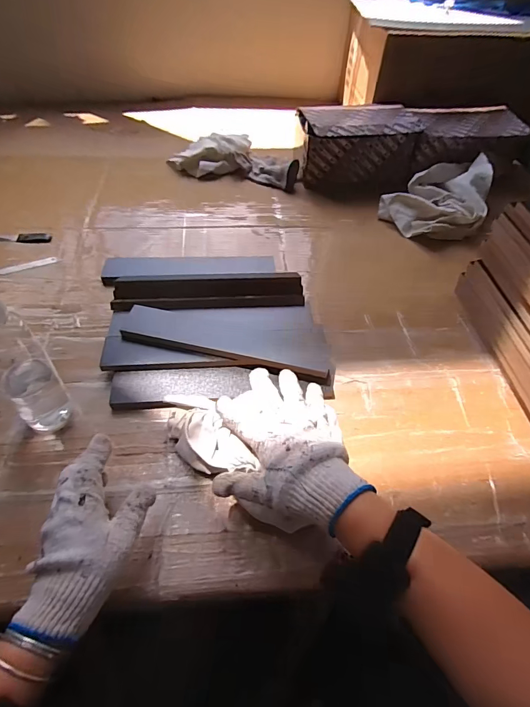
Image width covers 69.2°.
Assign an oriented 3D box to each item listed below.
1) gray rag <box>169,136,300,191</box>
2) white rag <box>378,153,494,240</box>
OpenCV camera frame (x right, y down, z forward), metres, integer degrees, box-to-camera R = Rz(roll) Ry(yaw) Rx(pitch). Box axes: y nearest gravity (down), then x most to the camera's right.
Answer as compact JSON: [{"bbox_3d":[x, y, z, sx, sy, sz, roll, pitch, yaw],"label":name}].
[{"bbox_3d":[-0.064,-0.442,0.864,0.300,0.053,0.141,13,53,8],"label":"gray rag"},{"bbox_3d":[0.373,-0.310,0.768,0.265,0.064,0.157,-28,58,-22],"label":"white rag"}]

